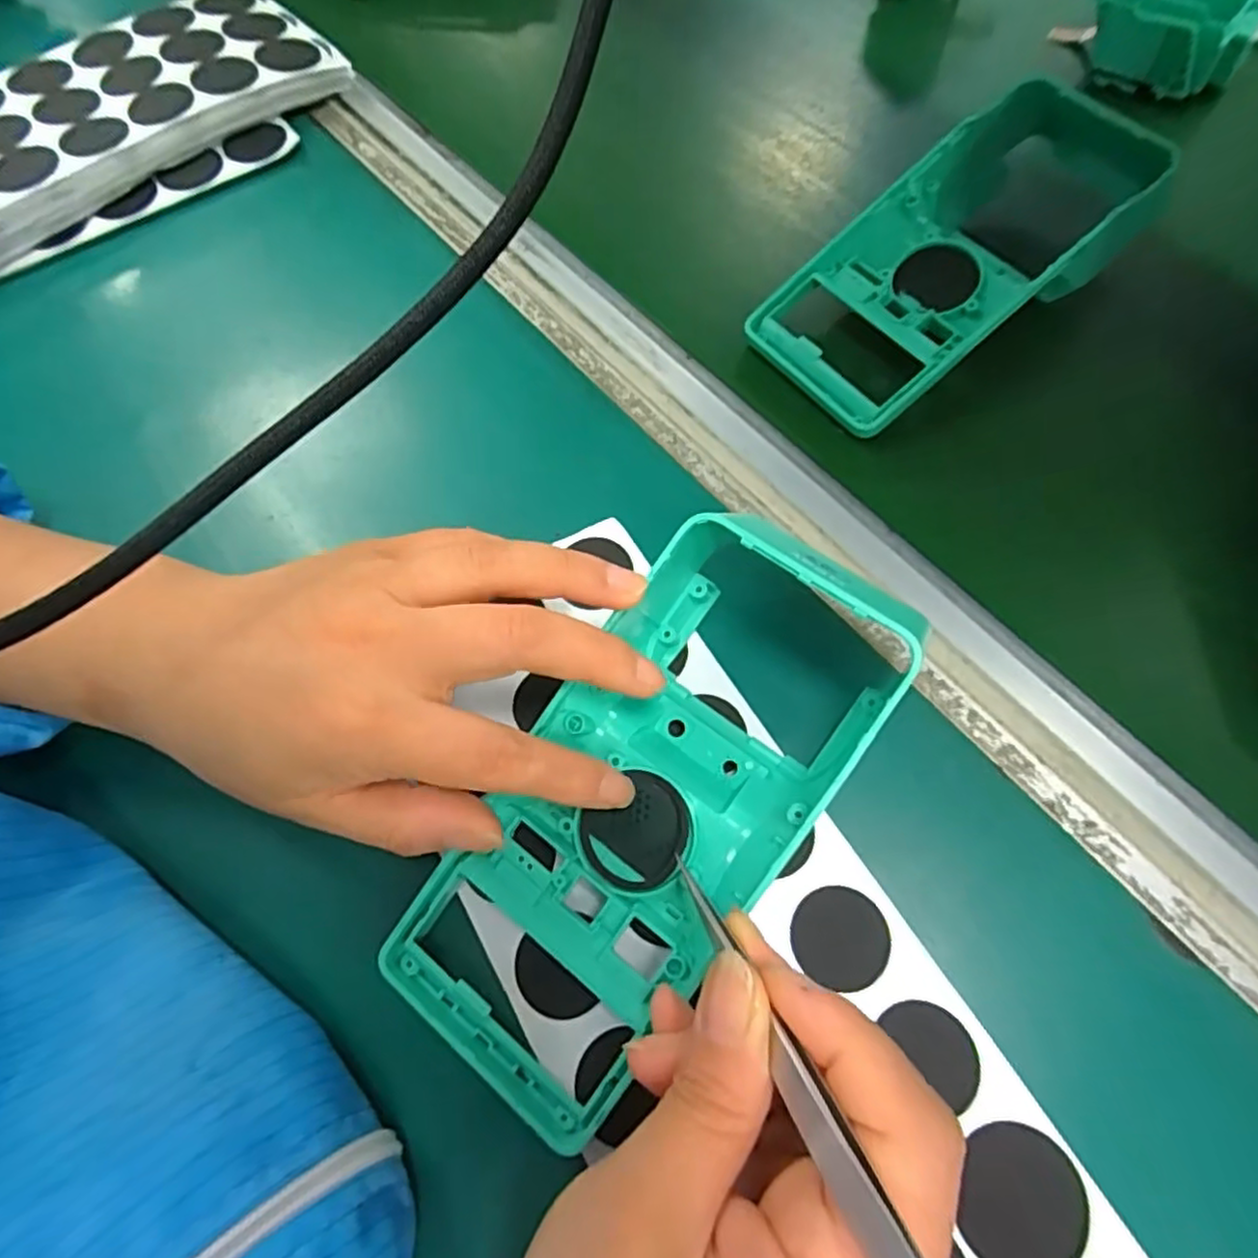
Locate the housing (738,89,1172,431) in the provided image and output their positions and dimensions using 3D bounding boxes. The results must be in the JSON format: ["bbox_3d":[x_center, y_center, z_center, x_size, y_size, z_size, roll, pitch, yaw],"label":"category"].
[{"bbox_3d":[0.146,-0.166,0.308,0.183,0.054,0.084,-36,68,-13],"label":"housing"}]

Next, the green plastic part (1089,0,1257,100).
[{"bbox_3d":[0.290,-0.321,0.379,0.076,0.039,0.076,31,70,16],"label":"green plastic part"}]

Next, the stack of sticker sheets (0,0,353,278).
[{"bbox_3d":[-0.317,-0.241,0.376,0.335,0.034,0.125,-36,68,-13],"label":"stack of sticker sheets"}]

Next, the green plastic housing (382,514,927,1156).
[{"bbox_3d":[0.013,0.050,0.226,0.088,0.038,0.194,31,73,16],"label":"green plastic housing"}]

